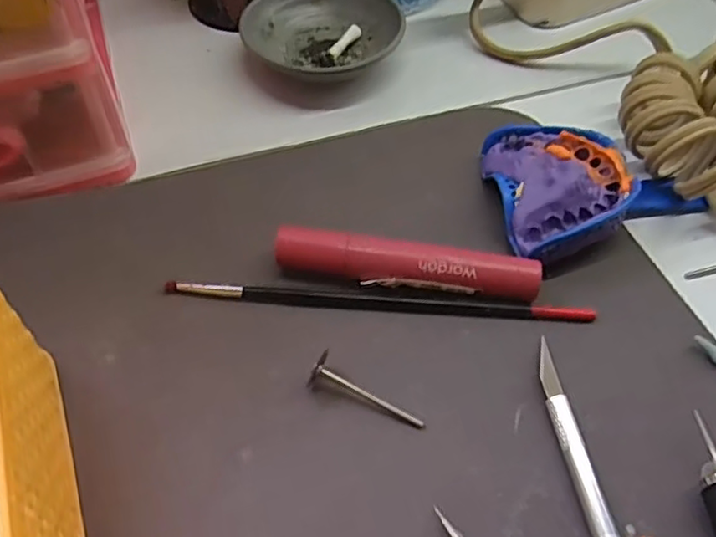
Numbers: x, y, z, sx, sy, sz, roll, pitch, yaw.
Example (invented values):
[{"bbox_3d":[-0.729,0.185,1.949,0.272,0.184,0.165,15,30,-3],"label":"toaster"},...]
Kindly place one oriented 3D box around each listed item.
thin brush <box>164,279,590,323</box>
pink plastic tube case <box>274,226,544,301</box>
[{"bbox_3d":[0.008,0.012,0.255,0.170,0.005,0.007,4,52,4],"label":"thin brush"},{"bbox_3d":[0.019,0.000,0.256,0.105,0.018,0.014,8,52,7],"label":"pink plastic tube case"}]

